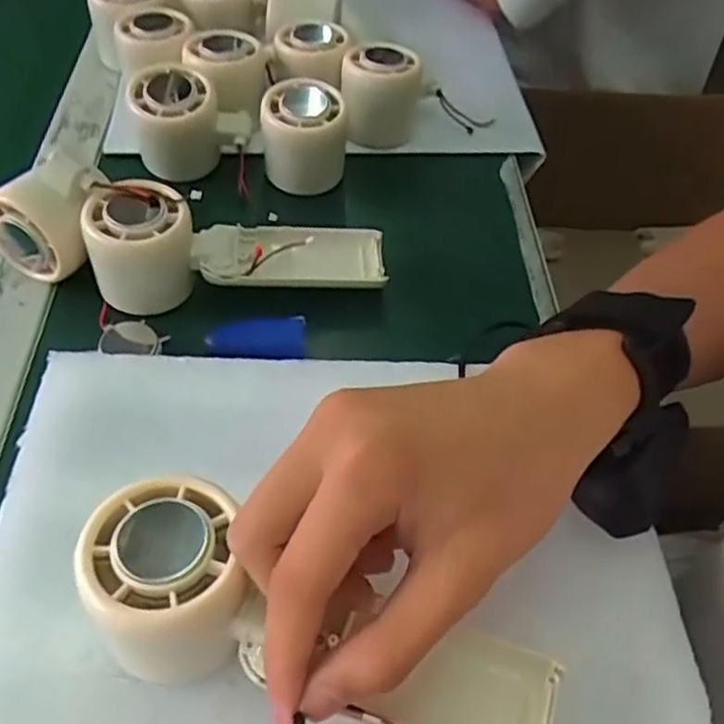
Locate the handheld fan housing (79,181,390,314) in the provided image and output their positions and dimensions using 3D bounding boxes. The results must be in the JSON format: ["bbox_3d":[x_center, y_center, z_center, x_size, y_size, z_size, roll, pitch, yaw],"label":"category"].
[{"bbox_3d":[-0.069,-0.062,0.393,0.160,0.054,0.048,0,50,-16],"label":"handheld fan housing"}]

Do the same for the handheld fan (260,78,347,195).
[{"bbox_3d":[-0.039,-0.148,0.463,0.055,0.067,0.049,-3,50,-7],"label":"handheld fan"}]

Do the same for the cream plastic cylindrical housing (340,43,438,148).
[{"bbox_3d":[0.018,-0.193,0.502,0.055,0.062,0.057,22,52,13],"label":"cream plastic cylindrical housing"}]

